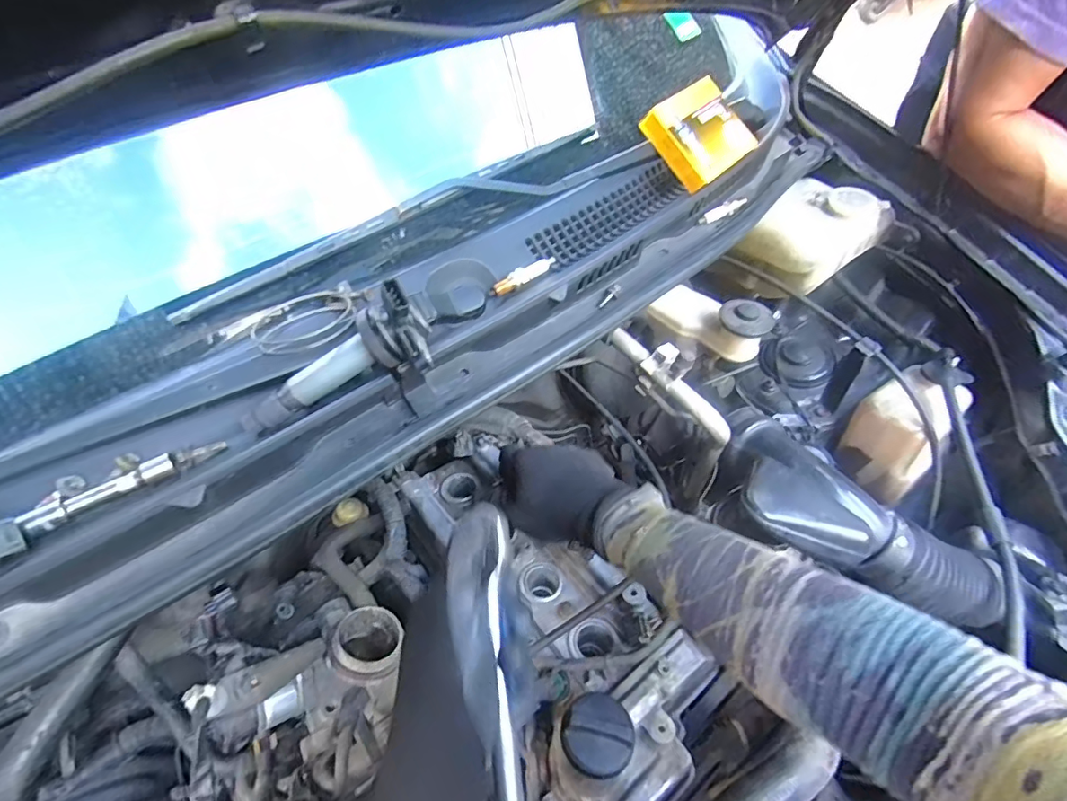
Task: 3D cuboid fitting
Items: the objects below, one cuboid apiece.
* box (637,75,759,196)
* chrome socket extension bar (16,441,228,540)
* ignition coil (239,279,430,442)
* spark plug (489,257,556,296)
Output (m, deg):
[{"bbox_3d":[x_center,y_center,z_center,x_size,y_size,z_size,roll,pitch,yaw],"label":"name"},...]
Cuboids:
[{"bbox_3d":[0.174,-0.275,0.536,0.101,0.025,0.089,-38,90,-19],"label":"box"},{"bbox_3d":[-0.268,0.053,0.346,0.114,0.017,0.016,-30,57,-21],"label":"chrome socket extension bar"},{"bbox_3d":[-0.141,-0.023,0.368,0.152,0.055,0.067,-31,54,8],"label":"ignition coil"},{"bbox_3d":[-0.007,-0.111,0.464,0.072,0.012,0.013,-33,58,-23],"label":"spark plug"}]

